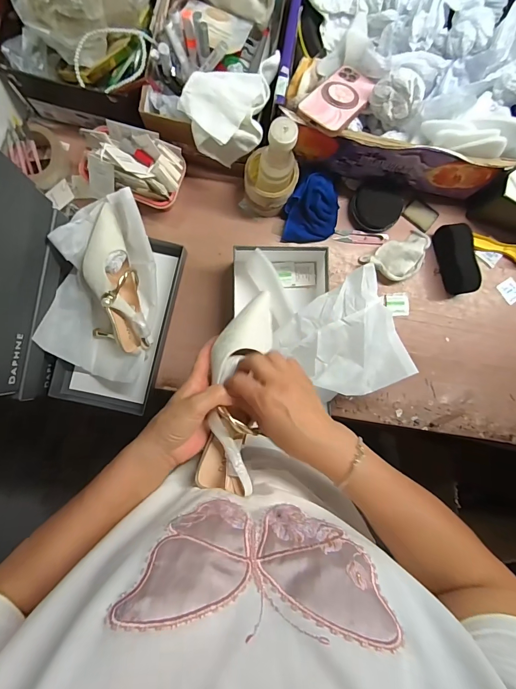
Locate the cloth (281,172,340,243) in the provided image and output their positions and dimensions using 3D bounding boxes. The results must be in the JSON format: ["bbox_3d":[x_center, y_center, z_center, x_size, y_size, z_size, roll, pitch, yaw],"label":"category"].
[{"bbox_3d":[0.100,-0.248,0.641,0.104,0.054,0.110,0,88,-4],"label":"cloth"}]

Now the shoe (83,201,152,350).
[{"bbox_3d":[-0.249,-0.101,0.601,0.089,0.073,0.231,-12,89,-4],"label":"shoe"}]

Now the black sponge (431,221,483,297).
[{"bbox_3d":[0.365,-0.157,0.656,0.033,0.070,0.126,-15,89,-4],"label":"black sponge"}]

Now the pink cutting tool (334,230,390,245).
[{"bbox_3d":[0.196,-0.204,0.674,0.098,0.009,0.027,4,88,-4],"label":"pink cutting tool"}]

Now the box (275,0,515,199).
[{"bbox_3d":[0.231,-0.446,0.566,0.373,0.183,0.309,4,88,-4],"label":"box"}]

